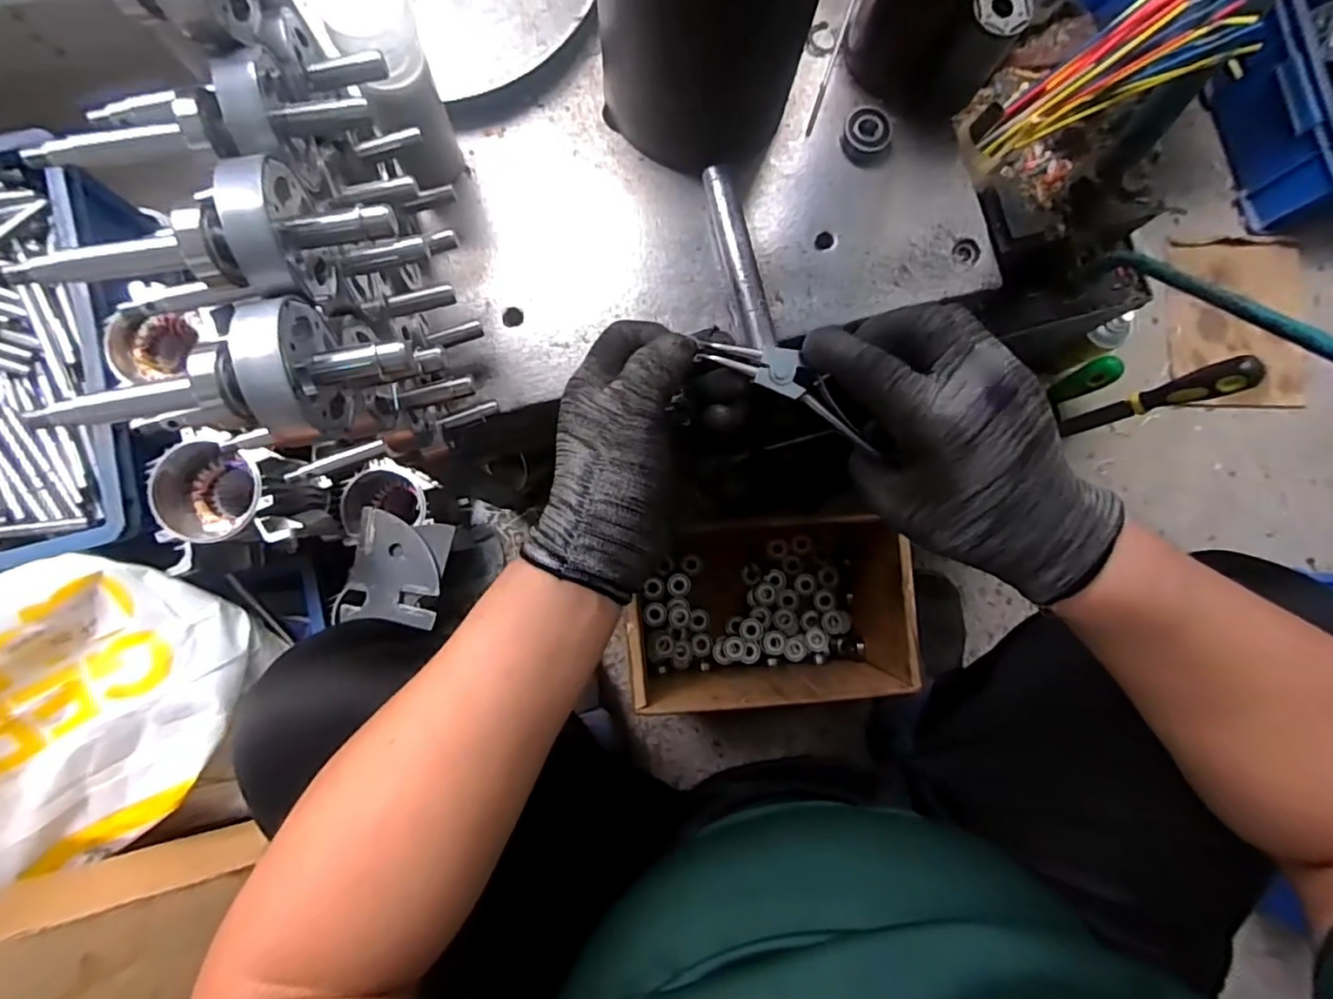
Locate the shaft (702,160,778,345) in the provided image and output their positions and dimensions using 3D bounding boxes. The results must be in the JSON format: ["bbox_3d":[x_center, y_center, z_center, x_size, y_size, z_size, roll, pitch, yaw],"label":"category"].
[{"bbox_3d":[0.049,-0.165,0.422,0.022,0.017,0.128,-12,85,-4],"label":"shaft"}]

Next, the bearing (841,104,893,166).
[{"bbox_3d":[0.146,-0.263,0.441,0.037,0.015,0.037,41,84,2],"label":"bearing"}]

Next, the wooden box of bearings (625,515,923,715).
[{"bbox_3d":[0.110,0.130,0.736,0.299,0.176,0.189,-3,84,-3],"label":"wooden box of bearings"}]

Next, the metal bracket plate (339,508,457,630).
[{"bbox_3d":[-0.300,0.080,0.684,0.097,0.019,0.121,13,84,-1],"label":"metal bracket plate"}]

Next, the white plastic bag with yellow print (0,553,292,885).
[{"bbox_3d":[-0.540,0.219,0.473,0.194,0.249,0.327,35,84,2],"label":"white plastic bag with yellow print"}]

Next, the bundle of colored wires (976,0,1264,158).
[{"bbox_3d":[0.315,-0.309,0.443,0.032,0.158,0.068,3,82,-37],"label":"bundle of colored wires"}]

